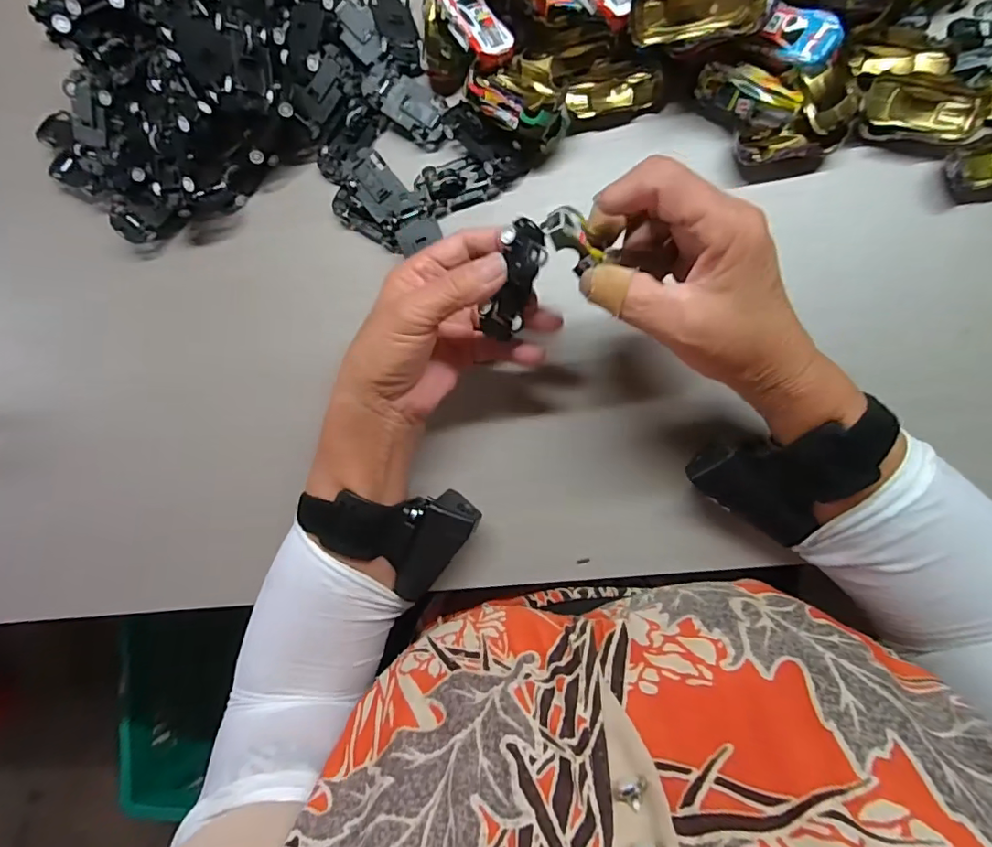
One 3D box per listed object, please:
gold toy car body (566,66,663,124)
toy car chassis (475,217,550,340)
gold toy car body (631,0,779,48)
[{"bbox_3d":[0.078,-0.220,0.353,0.063,0.018,0.028,-11,87,9],"label":"gold toy car body"},{"bbox_3d":[0.012,-0.078,0.290,0.014,0.033,0.061,41,115,45],"label":"toy car chassis"},{"bbox_3d":[0.116,-0.235,0.298,0.076,0.021,0.028,13,91,29],"label":"gold toy car body"}]

